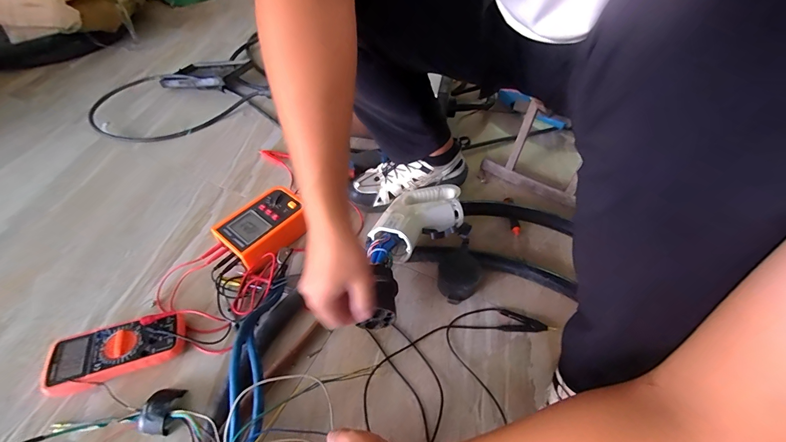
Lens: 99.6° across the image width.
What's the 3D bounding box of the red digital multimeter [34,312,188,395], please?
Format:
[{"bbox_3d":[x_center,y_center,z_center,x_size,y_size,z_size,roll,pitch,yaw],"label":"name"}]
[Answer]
[{"bbox_3d":[-0.413,0.197,0.506,0.184,0.045,0.084,-14,52,-11],"label":"red digital multimeter"}]

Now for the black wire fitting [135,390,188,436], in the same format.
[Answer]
[{"bbox_3d":[-0.323,0.261,0.460,0.045,0.032,0.056,9,51,8],"label":"black wire fitting"}]

